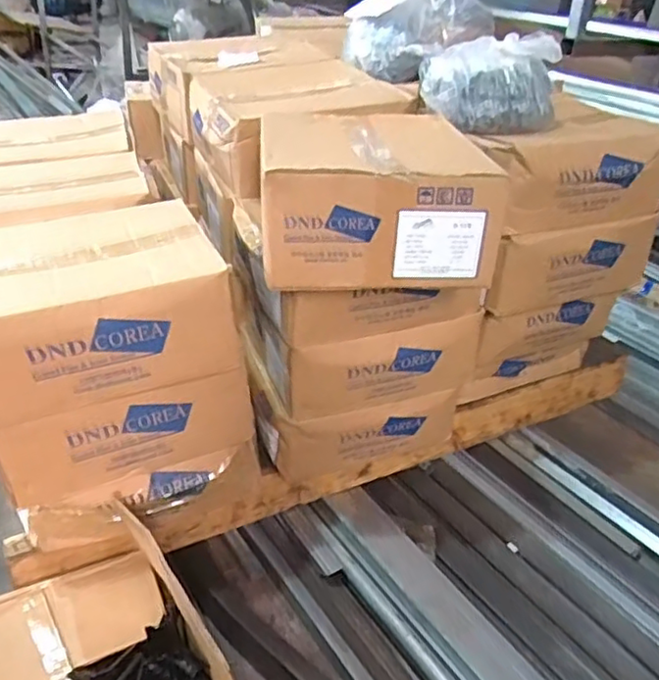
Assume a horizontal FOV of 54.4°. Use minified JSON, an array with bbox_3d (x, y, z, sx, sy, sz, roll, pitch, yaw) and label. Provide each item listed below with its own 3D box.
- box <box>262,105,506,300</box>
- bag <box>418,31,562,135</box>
[{"bbox_3d":[0.050,-0.201,0.848,0.273,0.131,0.308,0,31,-7],"label":"box"},{"bbox_3d":[0.247,-0.393,0.979,0.211,0.115,0.120,4,30,-1],"label":"bag"}]

